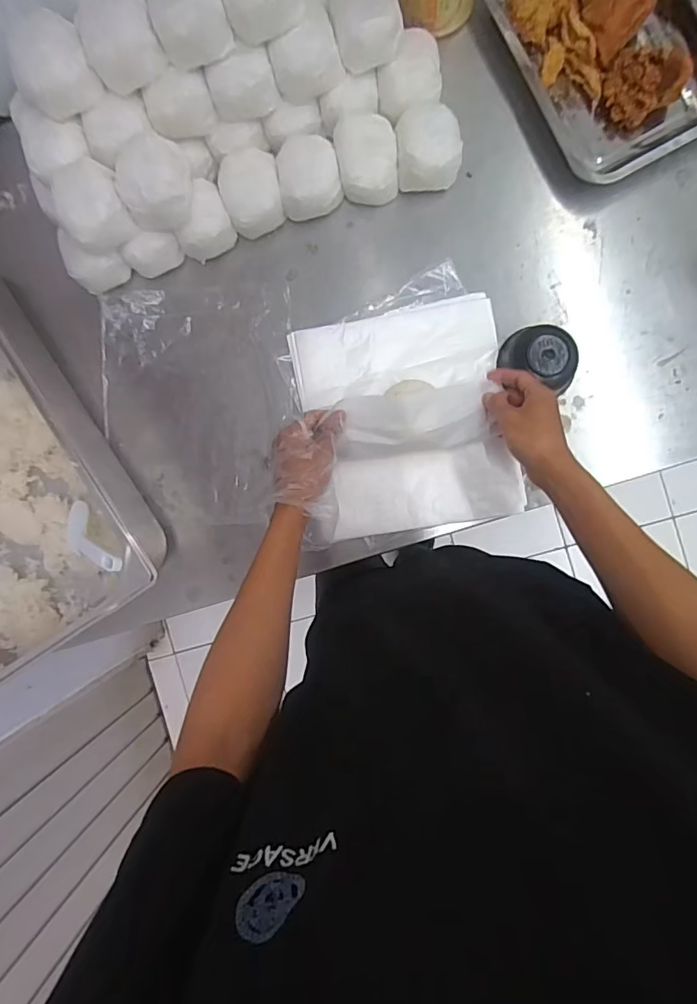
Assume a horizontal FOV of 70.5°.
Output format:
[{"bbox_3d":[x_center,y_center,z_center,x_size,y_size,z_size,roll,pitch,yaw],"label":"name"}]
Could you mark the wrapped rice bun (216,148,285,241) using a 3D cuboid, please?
[{"bbox_3d":[-0.118,-0.378,0.610,0.069,0.053,0.080,-10,91,4],"label":"wrapped rice bun"}]

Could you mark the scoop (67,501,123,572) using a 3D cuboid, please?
[{"bbox_3d":[-0.304,0.046,0.579,0.193,0.019,0.062,18,95,48],"label":"scoop"}]

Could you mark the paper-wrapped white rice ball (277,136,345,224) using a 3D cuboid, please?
[{"bbox_3d":[-0.046,-0.391,0.602,0.072,0.061,0.072,0,92,4],"label":"paper-wrapped white rice ball"}]

